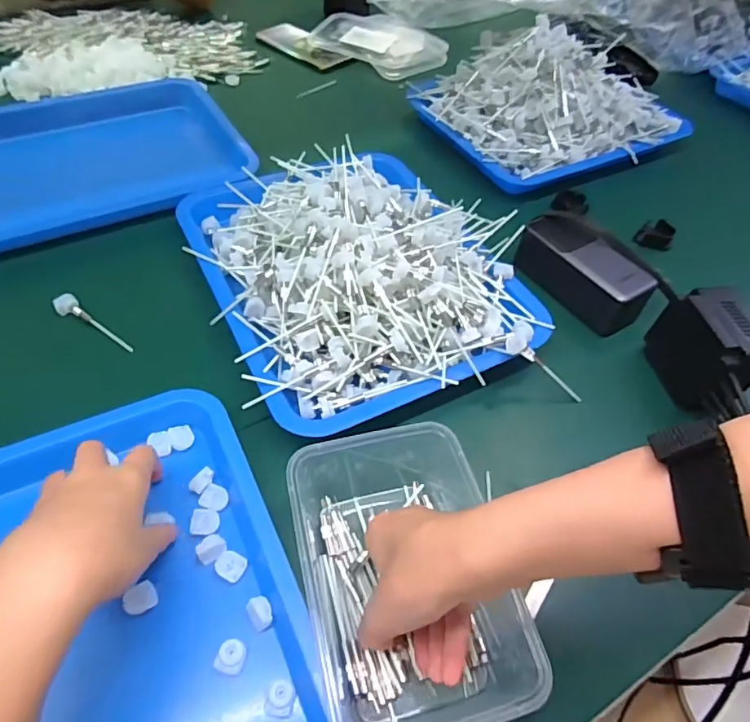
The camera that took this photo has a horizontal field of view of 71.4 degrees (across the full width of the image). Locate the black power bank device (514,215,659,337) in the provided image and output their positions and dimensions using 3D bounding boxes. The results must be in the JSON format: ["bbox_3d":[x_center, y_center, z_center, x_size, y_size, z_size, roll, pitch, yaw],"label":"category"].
[{"bbox_3d":[0.205,-0.089,0.517,0.058,0.053,0.135,-28,59,-24],"label":"black power bank device"}]

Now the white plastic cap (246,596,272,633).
[{"bbox_3d":[-0.071,0.157,0.325,0.014,0.012,0.017,-25,58,-22],"label":"white plastic cap"}]

